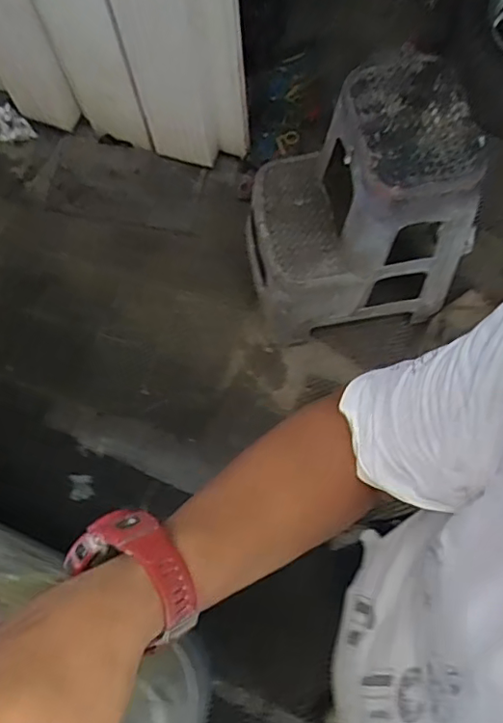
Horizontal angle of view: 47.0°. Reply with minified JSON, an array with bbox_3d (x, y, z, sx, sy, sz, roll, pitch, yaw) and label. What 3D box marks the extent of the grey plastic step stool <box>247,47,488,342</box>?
[{"bbox_3d":[0.252,-0.363,1.399,0.492,0.551,0.422,-14,72,-2],"label":"grey plastic step stool"}]

